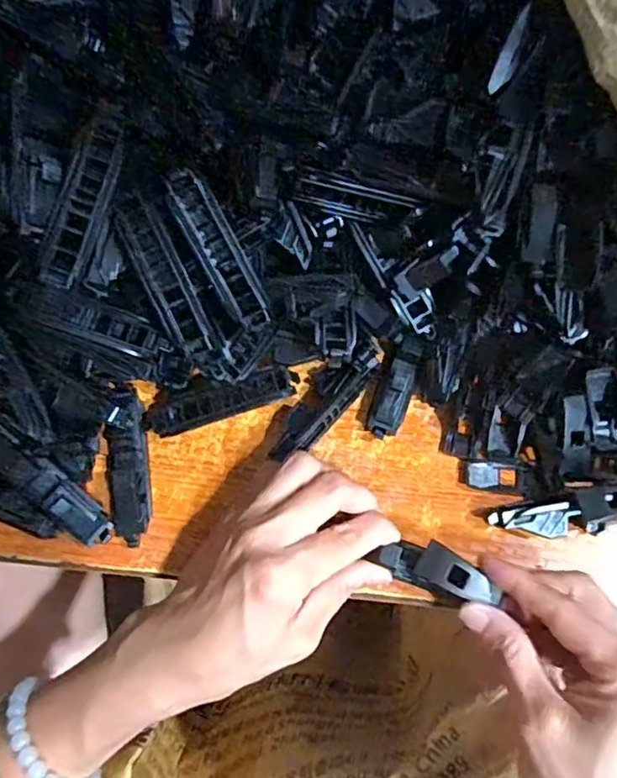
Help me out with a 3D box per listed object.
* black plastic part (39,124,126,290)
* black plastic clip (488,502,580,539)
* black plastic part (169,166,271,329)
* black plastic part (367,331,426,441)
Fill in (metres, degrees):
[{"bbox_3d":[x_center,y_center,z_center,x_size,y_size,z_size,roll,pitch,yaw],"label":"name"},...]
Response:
[{"bbox_3d":[-0.097,-0.078,0.248,0.019,0.006,0.071,19,90,4],"label":"black plastic part"},{"bbox_3d":[0.113,0.066,0.295,0.043,0.017,0.017,5,74,0],"label":"black plastic clip"},{"bbox_3d":[-0.039,-0.060,0.257,0.016,0.010,0.073,-32,111,-10],"label":"black plastic part"},{"bbox_3d":[0.048,-0.001,0.308,0.017,0.016,0.055,21,91,4],"label":"black plastic part"}]

